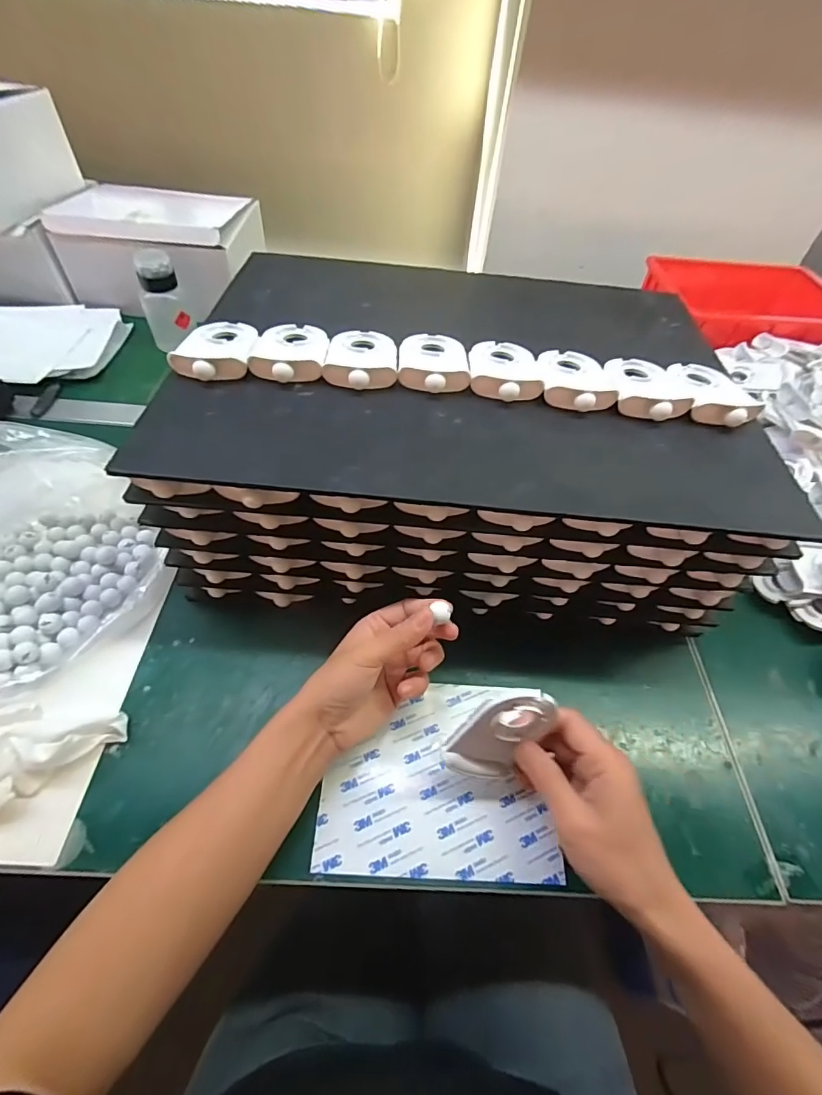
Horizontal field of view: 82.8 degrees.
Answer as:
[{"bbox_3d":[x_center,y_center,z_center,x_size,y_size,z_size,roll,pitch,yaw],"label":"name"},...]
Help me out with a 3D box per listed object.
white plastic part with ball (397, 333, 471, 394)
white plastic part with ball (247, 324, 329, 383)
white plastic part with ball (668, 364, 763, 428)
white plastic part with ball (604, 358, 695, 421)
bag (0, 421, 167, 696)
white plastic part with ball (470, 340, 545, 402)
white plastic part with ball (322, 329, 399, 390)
[{"bbox_3d":[0.019,-0.160,0.391,0.056,0.013,0.083,3,52,-2],"label":"white plastic part with ball"},{"bbox_3d":[-0.098,-0.165,0.383,0.058,0.012,0.083,0,52,-5],"label":"white plastic part with ball"},{"bbox_3d":[0.249,-0.135,0.393,0.061,0.016,0.084,0,52,-5],"label":"white plastic part with ball"},{"bbox_3d":[0.194,-0.136,0.390,0.058,0.016,0.083,3,52,-3],"label":"white plastic part with ball"},{"bbox_3d":[-0.330,-0.003,0.369,0.186,0.134,0.194,35,57,21],"label":"bag"},{"bbox_3d":[0.078,-0.155,0.394,0.057,0.016,0.085,3,52,-3],"label":"white plastic part with ball"},{"bbox_3d":[-0.039,-0.160,0.385,0.057,0.014,0.085,5,52,-1],"label":"white plastic part with ball"}]

